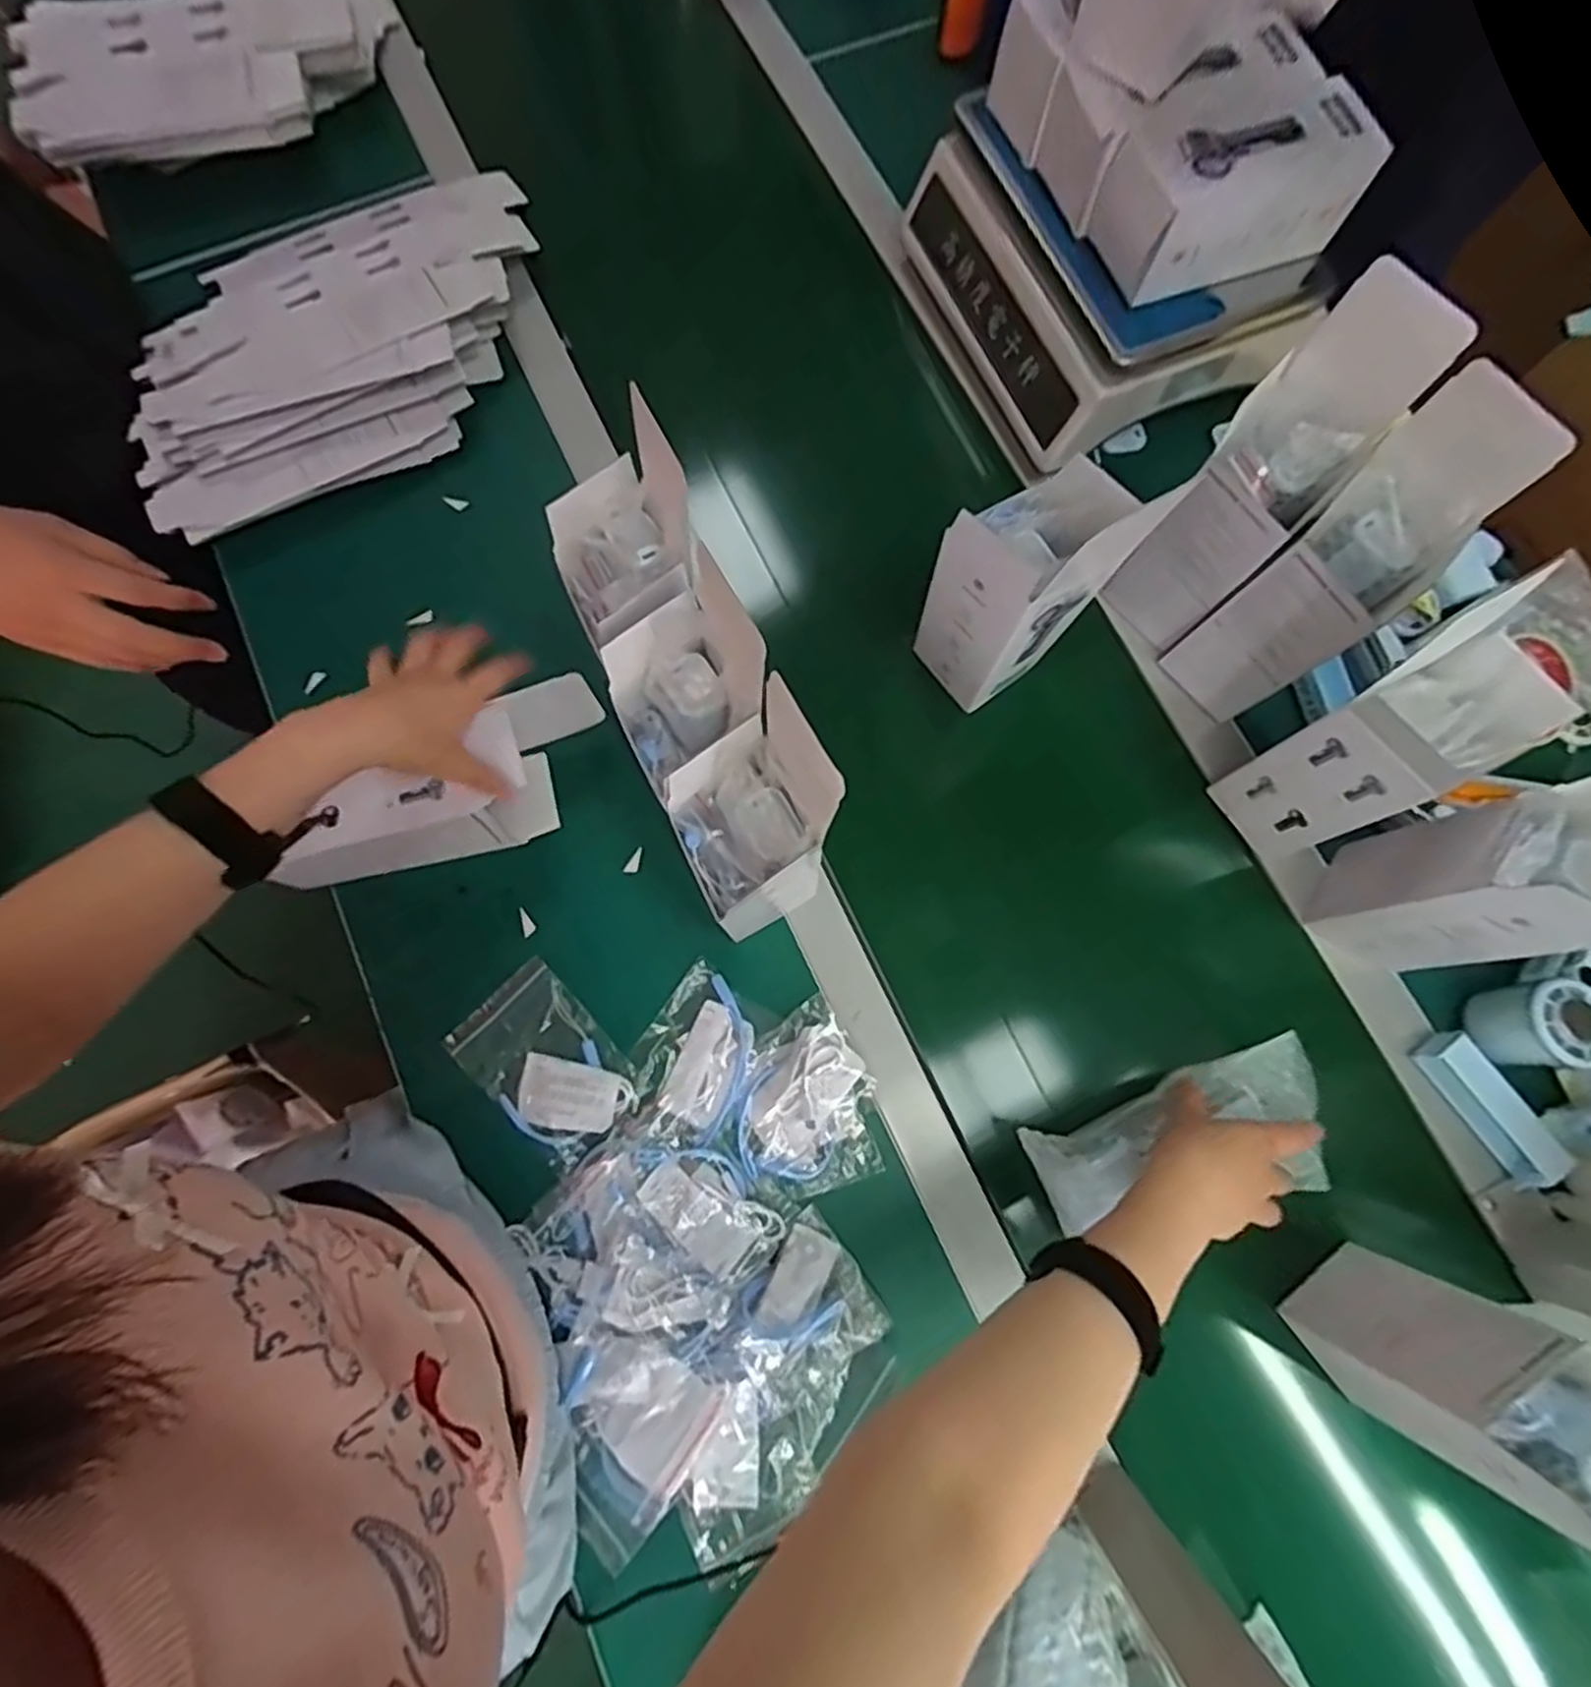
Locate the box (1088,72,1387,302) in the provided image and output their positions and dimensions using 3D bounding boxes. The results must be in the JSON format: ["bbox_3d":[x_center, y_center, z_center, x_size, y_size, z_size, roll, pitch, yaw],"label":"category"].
[{"bbox_3d":[0.302,-0.457,0.534,0.174,0.068,0.075,-19,77,-4],"label":"box"}]

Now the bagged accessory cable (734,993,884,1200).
[{"bbox_3d":[0.005,0.186,0.523,0.104,0.018,0.118,-31,79,-7],"label":"bagged accessory cable"}]

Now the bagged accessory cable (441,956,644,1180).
[{"bbox_3d":[-0.177,0.158,0.538,0.086,0.008,0.131,-42,80,-9],"label":"bagged accessory cable"}]

